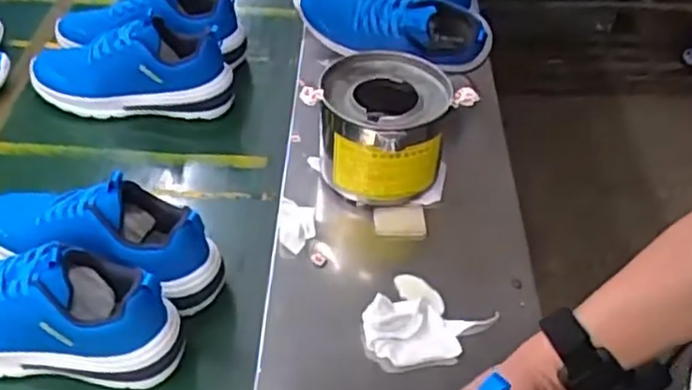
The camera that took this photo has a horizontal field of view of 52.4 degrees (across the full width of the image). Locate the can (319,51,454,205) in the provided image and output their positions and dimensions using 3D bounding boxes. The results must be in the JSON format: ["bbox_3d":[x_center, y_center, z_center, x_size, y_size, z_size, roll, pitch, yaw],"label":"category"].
[{"bbox_3d":[0.040,-0.074,0.786,0.135,0.109,0.159,1,46,-4],"label":"can"}]

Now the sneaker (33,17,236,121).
[{"bbox_3d":[-0.282,-0.165,0.920,0.262,0.130,0.094,5,46,1],"label":"sneaker"}]

